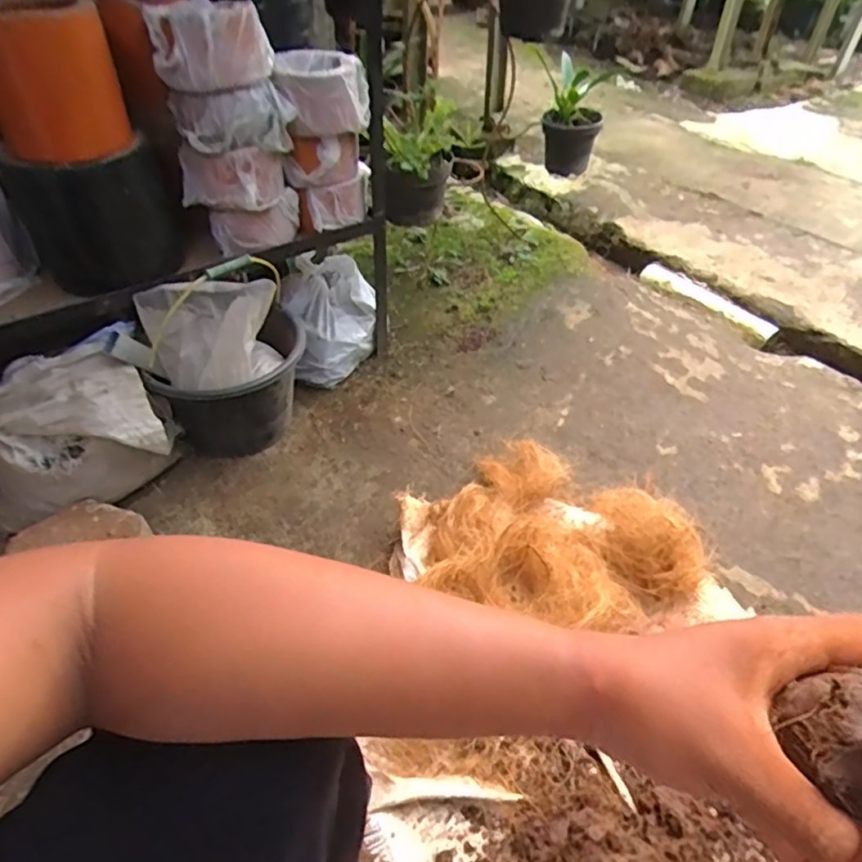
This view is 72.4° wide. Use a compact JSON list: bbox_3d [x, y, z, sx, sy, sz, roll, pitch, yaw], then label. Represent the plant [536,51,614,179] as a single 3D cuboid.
[{"bbox_3d":[0.404,-0.893,1.711,0.172,0.259,0.185,8,45,6],"label":"plant"}]

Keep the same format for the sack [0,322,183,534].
[{"bbox_3d":[-0.553,0.014,0.926,0.274,0.248,0.164,-28,52,-27],"label":"sack"}]

